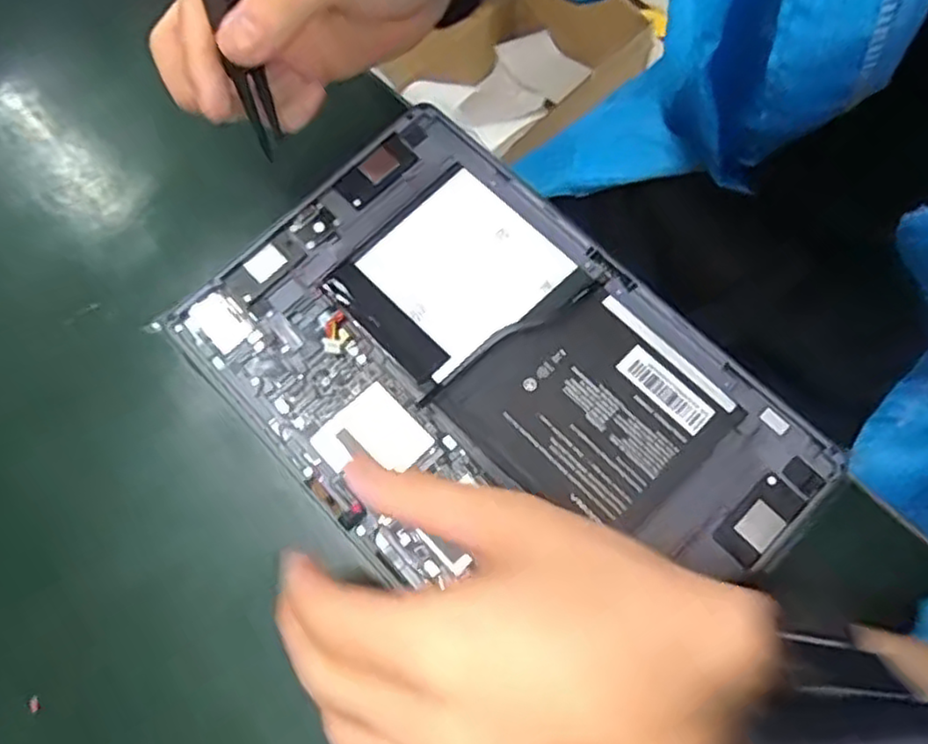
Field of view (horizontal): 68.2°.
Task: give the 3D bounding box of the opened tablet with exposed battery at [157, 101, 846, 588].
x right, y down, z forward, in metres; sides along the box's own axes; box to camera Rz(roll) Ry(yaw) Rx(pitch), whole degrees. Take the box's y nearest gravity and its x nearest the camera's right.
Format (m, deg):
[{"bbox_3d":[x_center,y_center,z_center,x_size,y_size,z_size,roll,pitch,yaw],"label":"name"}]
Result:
[{"bbox_3d":[0.008,0.007,0.299,0.163,0.010,0.250,-42,75,-12],"label":"opened tablet with exposed battery"}]

